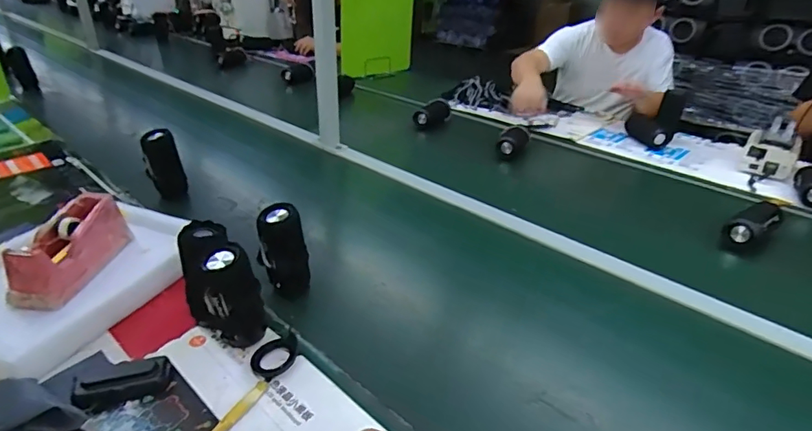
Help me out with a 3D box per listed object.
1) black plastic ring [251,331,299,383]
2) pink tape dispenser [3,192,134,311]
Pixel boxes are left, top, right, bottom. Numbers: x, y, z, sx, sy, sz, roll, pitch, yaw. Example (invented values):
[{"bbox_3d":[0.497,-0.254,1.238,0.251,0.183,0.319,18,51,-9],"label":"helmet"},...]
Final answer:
[{"bbox_3d":[-0.173,0.186,0.649,0.066,0.008,0.053,-36,50,-27],"label":"black plastic ring"},{"bbox_3d":[-0.527,0.051,0.770,0.091,0.092,0.192,-1,29,-4],"label":"pink tape dispenser"}]

